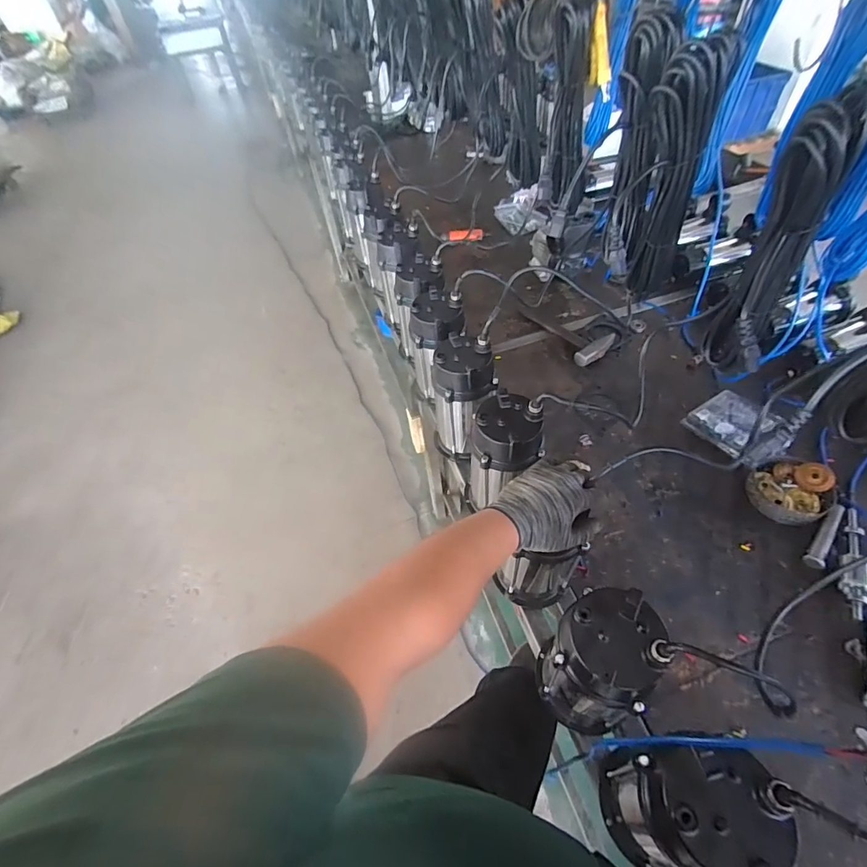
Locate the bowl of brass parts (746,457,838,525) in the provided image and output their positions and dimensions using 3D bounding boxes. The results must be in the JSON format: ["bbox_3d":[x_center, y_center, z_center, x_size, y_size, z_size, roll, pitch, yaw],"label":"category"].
[{"bbox_3d":[0.697,0.107,0.861,0.139,0.057,0.130,-3,51,3],"label":"bowl of brass parts"}]

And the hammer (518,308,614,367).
[{"bbox_3d":[0.347,-0.285,1.201,0.124,0.031,0.269,-35,56,-21],"label":"hammer"}]

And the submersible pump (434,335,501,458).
[{"bbox_3d":[0.061,-0.058,0.901,0.127,0.250,0.147,1,52,7],"label":"submersible pump"}]

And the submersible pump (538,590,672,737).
[{"bbox_3d":[0.219,0.312,0.597,0.117,0.260,0.121,-3,51,3],"label":"submersible pump"}]

